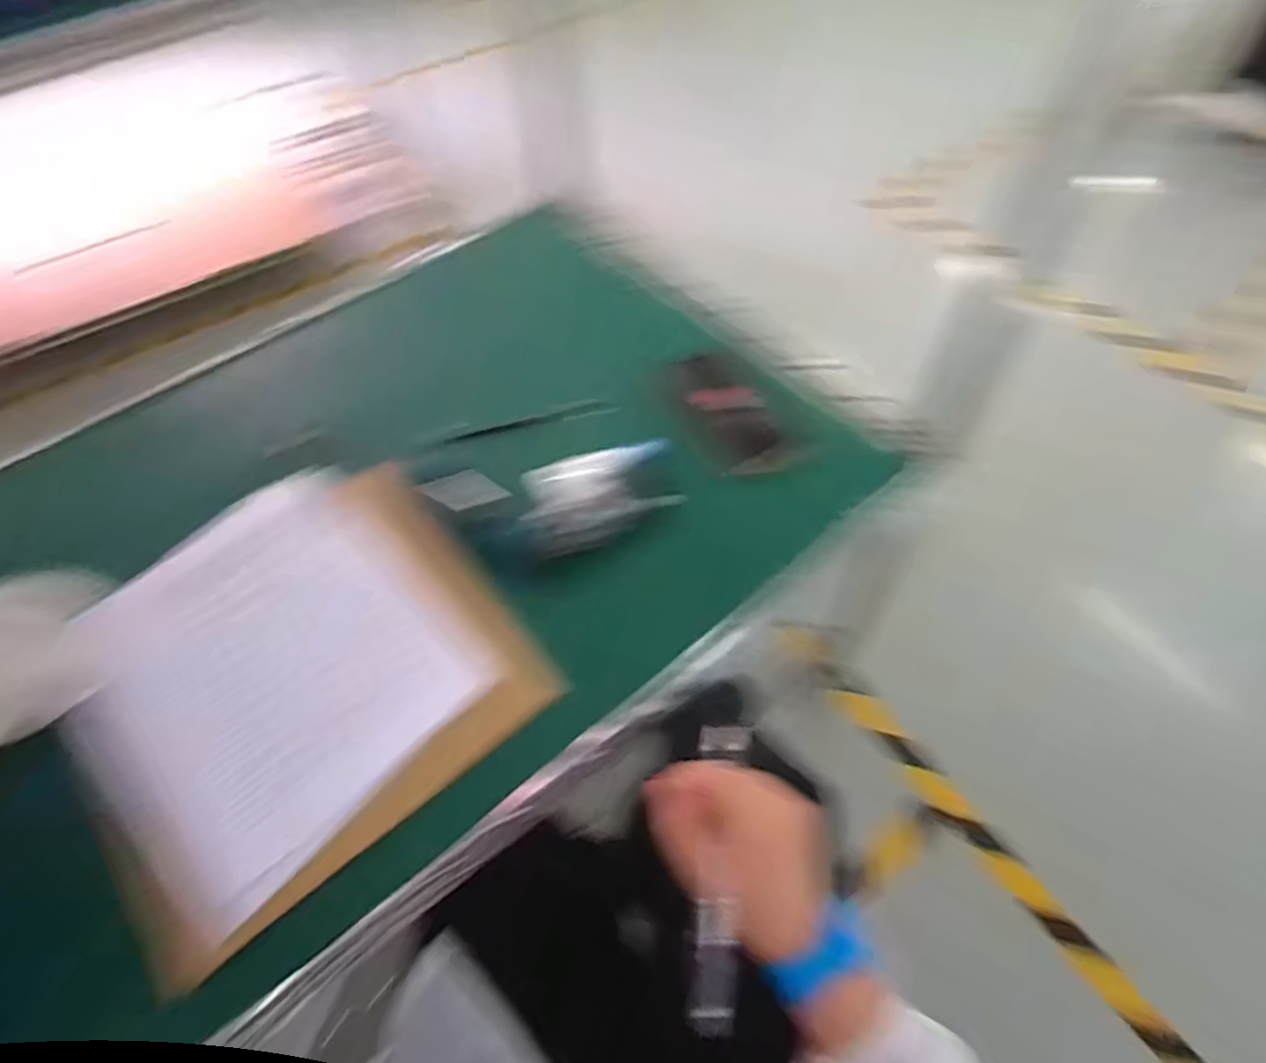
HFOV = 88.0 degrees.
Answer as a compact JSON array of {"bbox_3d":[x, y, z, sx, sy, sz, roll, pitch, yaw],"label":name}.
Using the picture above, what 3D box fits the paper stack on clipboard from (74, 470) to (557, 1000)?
[{"bbox_3d":[-0.278,0.101,0.527,0.314,0.021,0.336,-37,61,-18],"label":"paper stack on clipboard"}]

